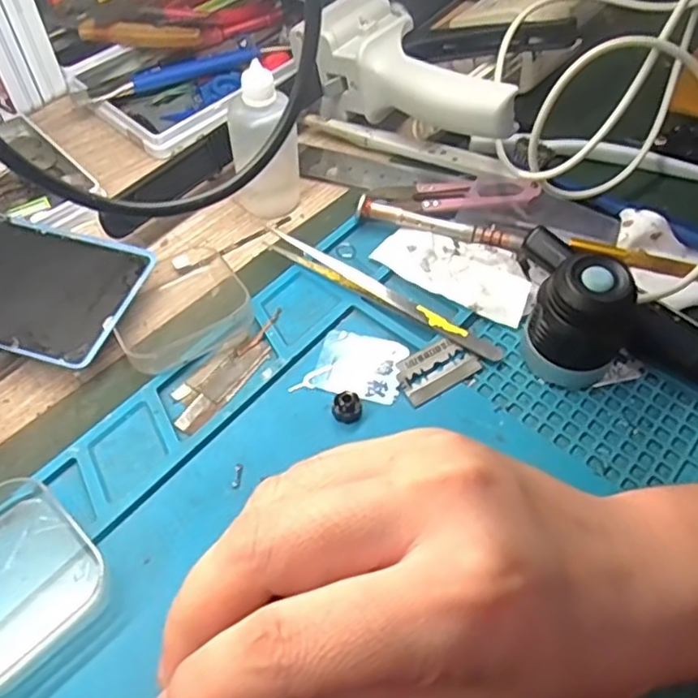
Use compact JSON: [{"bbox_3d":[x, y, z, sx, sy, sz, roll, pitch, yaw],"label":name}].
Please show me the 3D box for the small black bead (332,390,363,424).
[{"bbox_3d":[-0.001,0.026,0.284,0.013,0.011,0.011,7,55,3],"label":"small black bead"}]

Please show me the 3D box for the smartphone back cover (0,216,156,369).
[{"bbox_3d":[-0.181,-0.038,0.314,0.155,0.004,0.071,14,56,10],"label":"smartphone back cover"}]

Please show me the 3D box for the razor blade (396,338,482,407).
[{"bbox_3d":[0.041,0.009,0.300,0.038,0.004,0.022,-28,72,-19],"label":"razor blade"}]

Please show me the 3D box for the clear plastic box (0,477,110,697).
[{"bbox_3d":[-0.130,0.084,0.237,0.069,0.014,0.064,38,62,22],"label":"clear plastic box"}]

